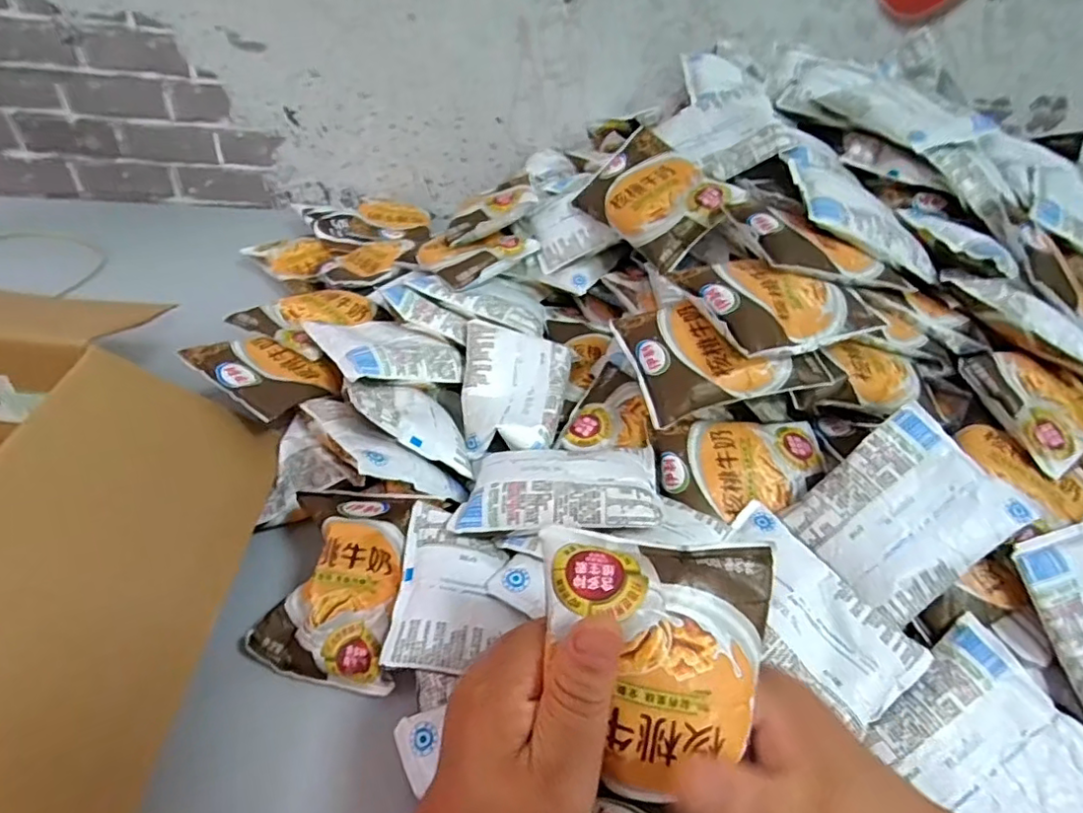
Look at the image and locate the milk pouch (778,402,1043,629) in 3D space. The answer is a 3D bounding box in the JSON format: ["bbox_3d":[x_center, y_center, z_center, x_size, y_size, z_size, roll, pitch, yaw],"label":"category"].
[{"bbox_3d":[0.234,0.067,0.379,0.121,0.016,0.095,-37,65,-5],"label":"milk pouch"}]

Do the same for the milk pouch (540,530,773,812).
[{"bbox_3d":[0.045,0.115,0.231,0.088,0.024,0.121,4,79,-4],"label":"milk pouch"}]

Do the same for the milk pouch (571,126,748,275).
[{"bbox_3d":[0.098,-0.185,0.516,0.092,0.022,0.124,-41,61,-2],"label":"milk pouch"}]

